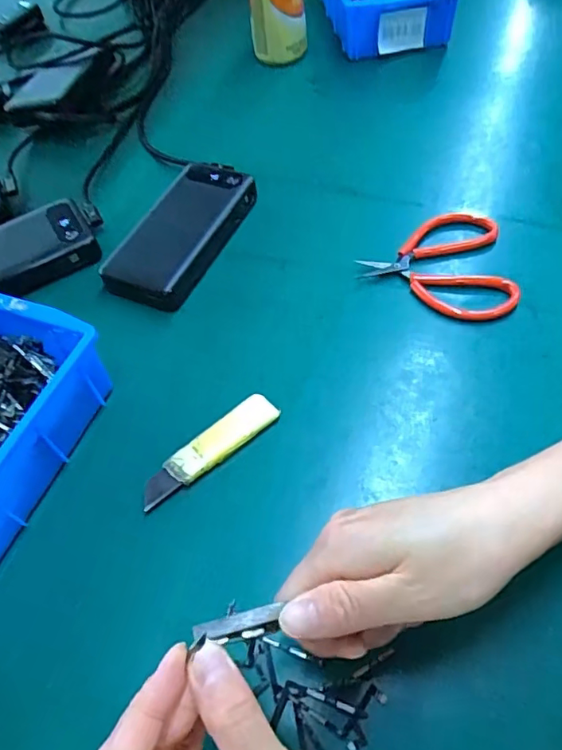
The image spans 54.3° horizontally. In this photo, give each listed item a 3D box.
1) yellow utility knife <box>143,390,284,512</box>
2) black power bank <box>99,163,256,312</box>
[{"bbox_3d":[-0.047,0.050,0.367,0.104,0.011,0.026,-37,61,-18],"label":"yellow utility knife"},{"bbox_3d":[-0.086,-0.129,0.475,0.072,0.033,0.161,21,61,18],"label":"black power bank"}]

